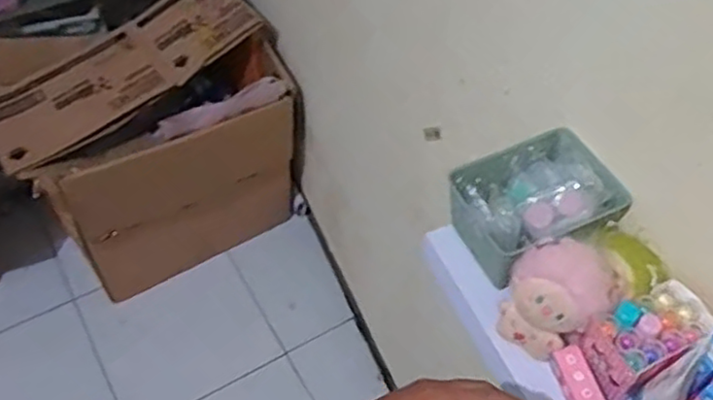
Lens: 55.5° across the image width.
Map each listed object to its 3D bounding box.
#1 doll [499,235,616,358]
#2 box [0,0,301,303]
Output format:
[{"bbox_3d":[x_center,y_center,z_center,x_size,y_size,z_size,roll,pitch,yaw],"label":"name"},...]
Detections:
[{"bbox_3d":[0.173,0.084,0.591,0.083,0.083,0.077,31,57,16],"label":"doll"},{"bbox_3d":[-0.497,-0.146,1.669,0.650,0.512,0.434,-23,60,-21],"label":"box"}]

